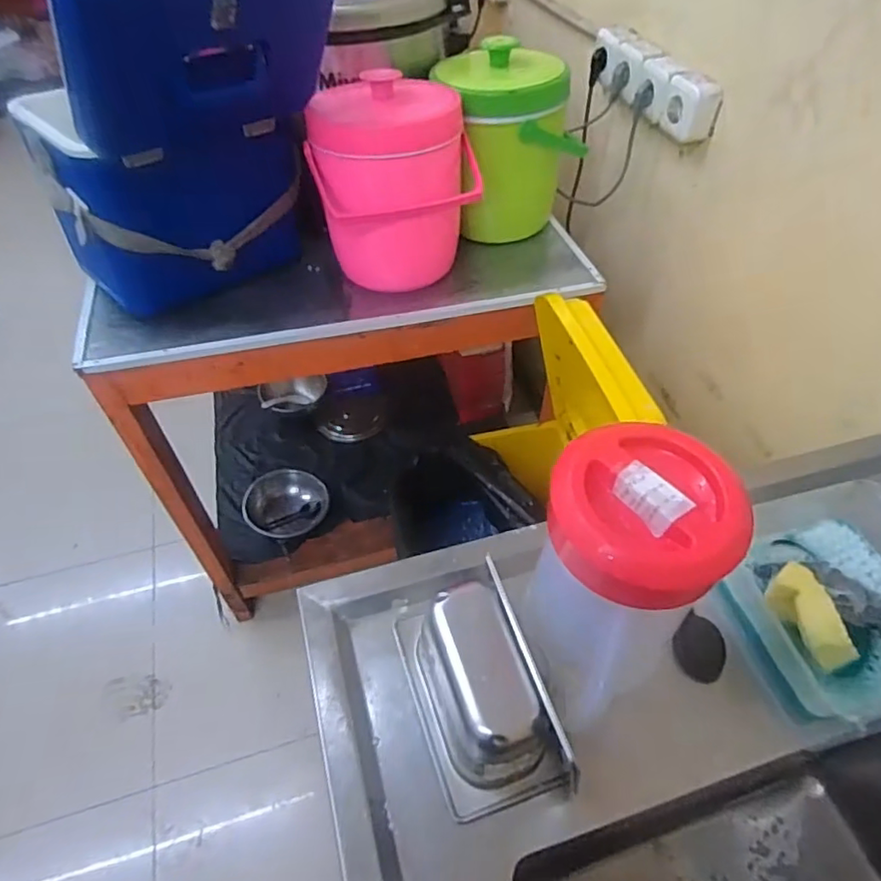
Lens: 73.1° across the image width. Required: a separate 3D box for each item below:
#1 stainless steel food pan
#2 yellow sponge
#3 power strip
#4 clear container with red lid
[{"bbox_3d":[0.034,0.202,0.506,0.105,0.104,0.180,-15,52,-13],"label":"stainless steel food pan"},{"bbox_3d":[0.318,0.148,0.507,0.038,0.032,0.083,-16,52,-14],"label":"yellow sponge"},{"bbox_3d":[0.360,-0.610,1.007,0.055,0.084,0.318,-13,51,-12],"label":"power strip"},{"bbox_3d":[0.136,0.117,0.474,0.127,0.243,0.128,-24,54,-20],"label":"clear container with red lid"}]

